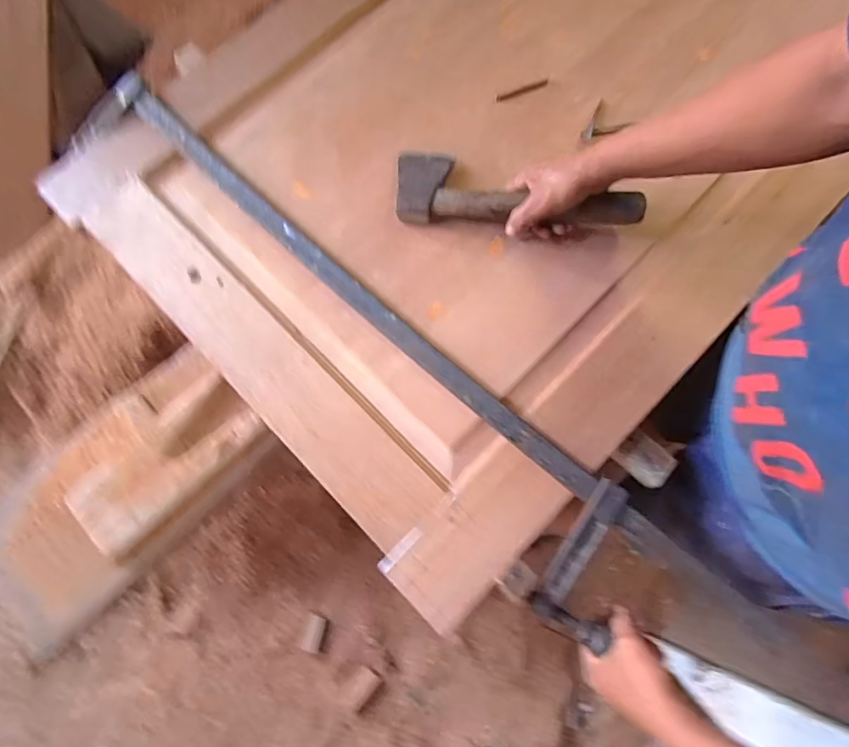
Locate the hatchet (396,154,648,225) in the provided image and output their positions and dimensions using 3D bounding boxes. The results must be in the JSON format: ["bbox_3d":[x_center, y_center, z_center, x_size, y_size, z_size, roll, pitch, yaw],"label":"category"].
[{"bbox_3d":[0.117,-0.231,0.654,0.314,0.034,0.109,10,77,9],"label":"hatchet"}]

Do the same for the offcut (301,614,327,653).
[{"bbox_3d":[-0.265,0.624,1.211,0.043,0.025,0.078,13,77,2],"label":"offcut"}]

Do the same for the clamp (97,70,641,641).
[{"bbox_3d":[-0.105,-0.078,0.641,0.147,0.027,0.941,-43,78,-10],"label":"clamp"}]

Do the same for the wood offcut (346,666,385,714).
[{"bbox_3d":[-0.146,0.747,1.189,0.065,0.019,0.096,36,79,7],"label":"wood offcut"}]

